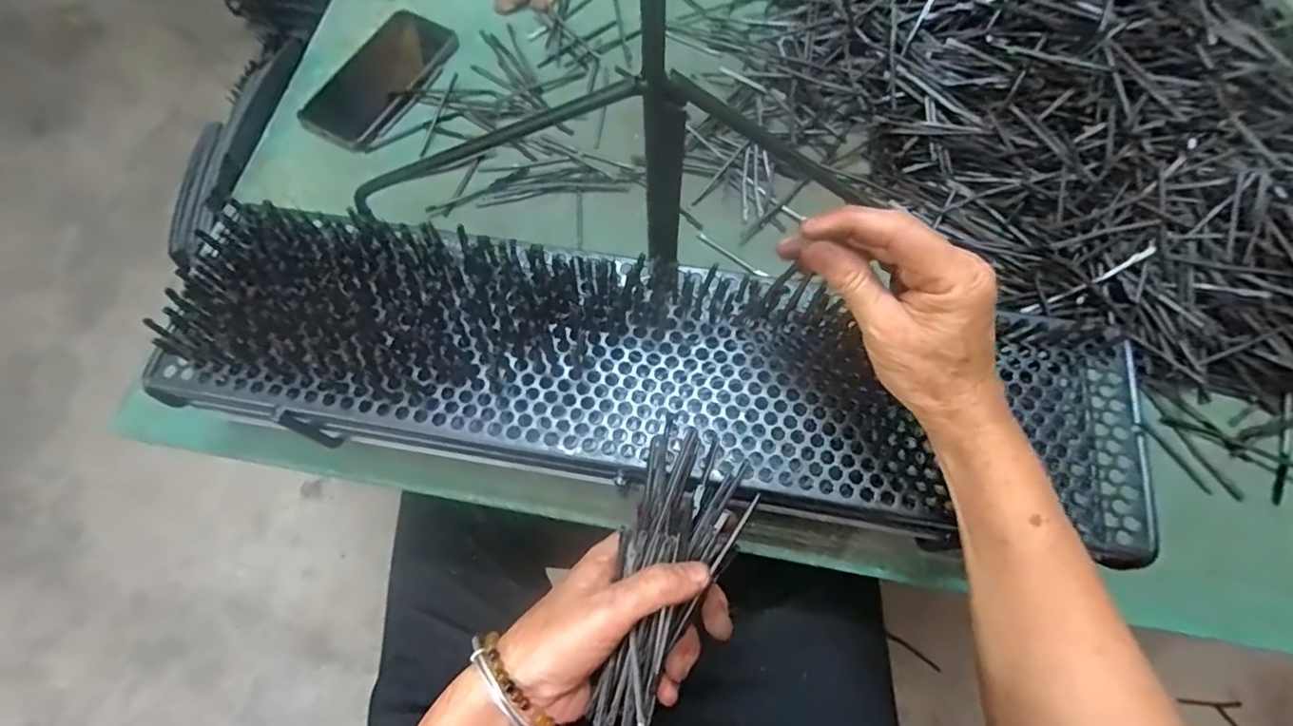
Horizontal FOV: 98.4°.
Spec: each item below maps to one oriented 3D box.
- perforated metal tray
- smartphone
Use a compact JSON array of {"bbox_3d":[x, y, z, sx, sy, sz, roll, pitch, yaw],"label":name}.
[{"bbox_3d":[0.003,0.000,0.336,0.582,0.035,0.137,9,70,4],"label":"perforated metal tray"},{"bbox_3d":[-0.255,-0.276,0.540,0.089,0.015,0.167,23,72,9],"label":"smartphone"}]

